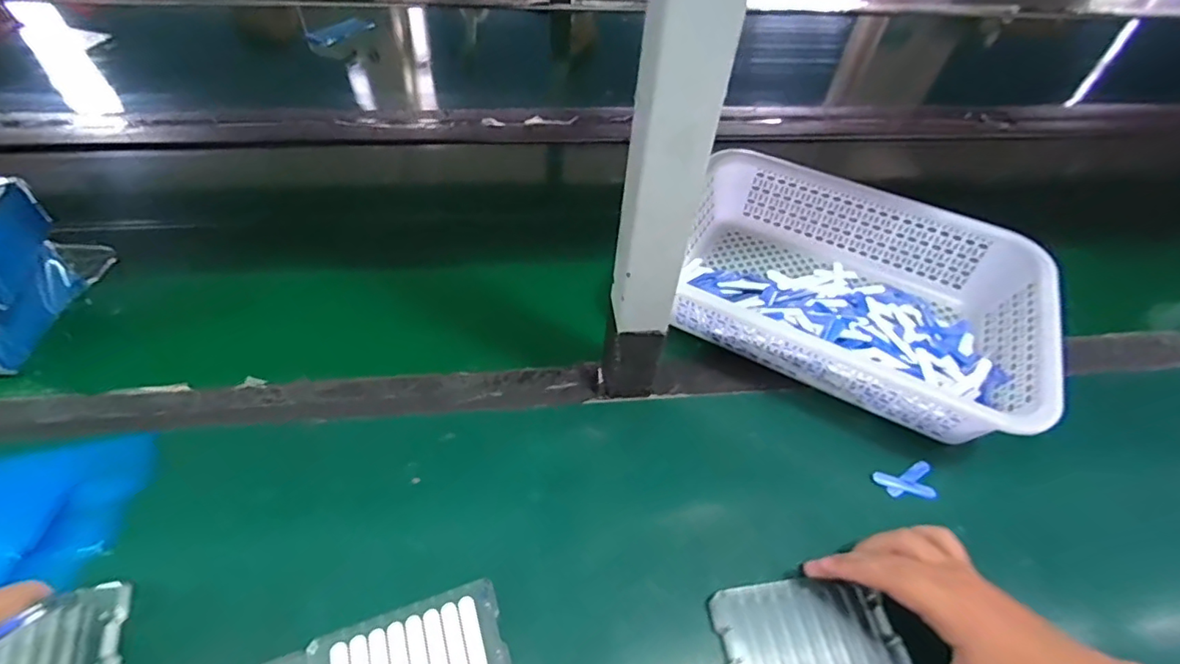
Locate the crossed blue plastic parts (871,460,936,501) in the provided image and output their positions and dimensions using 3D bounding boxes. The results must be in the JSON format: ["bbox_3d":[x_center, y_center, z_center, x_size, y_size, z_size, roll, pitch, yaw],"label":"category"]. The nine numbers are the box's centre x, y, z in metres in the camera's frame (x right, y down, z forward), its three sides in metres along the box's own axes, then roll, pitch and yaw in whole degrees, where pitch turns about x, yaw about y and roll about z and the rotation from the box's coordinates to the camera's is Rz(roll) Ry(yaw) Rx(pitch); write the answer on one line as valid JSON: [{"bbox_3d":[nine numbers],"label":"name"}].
[{"bbox_3d":[0.272,0.129,0.471,0.055,0.006,0.031,-10,51,-12],"label":"crossed blue plastic parts"}]

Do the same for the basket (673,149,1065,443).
[{"bbox_3d":[0.253,-0.043,0.557,0.338,0.082,0.256,24,52,16],"label":"basket"}]

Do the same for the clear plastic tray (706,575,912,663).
[{"bbox_3d":[0.152,0.210,0.387,0.123,0.014,0.067,-5,50,-9],"label":"clear plastic tray"}]

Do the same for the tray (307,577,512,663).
[{"bbox_3d":[-0.117,0.214,0.360,0.120,0.006,0.070,-14,52,-16],"label":"tray"}]

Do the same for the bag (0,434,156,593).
[{"bbox_3d":[-0.434,0.131,0.410,0.178,0.014,0.115,-2,50,-6],"label":"bag"}]

